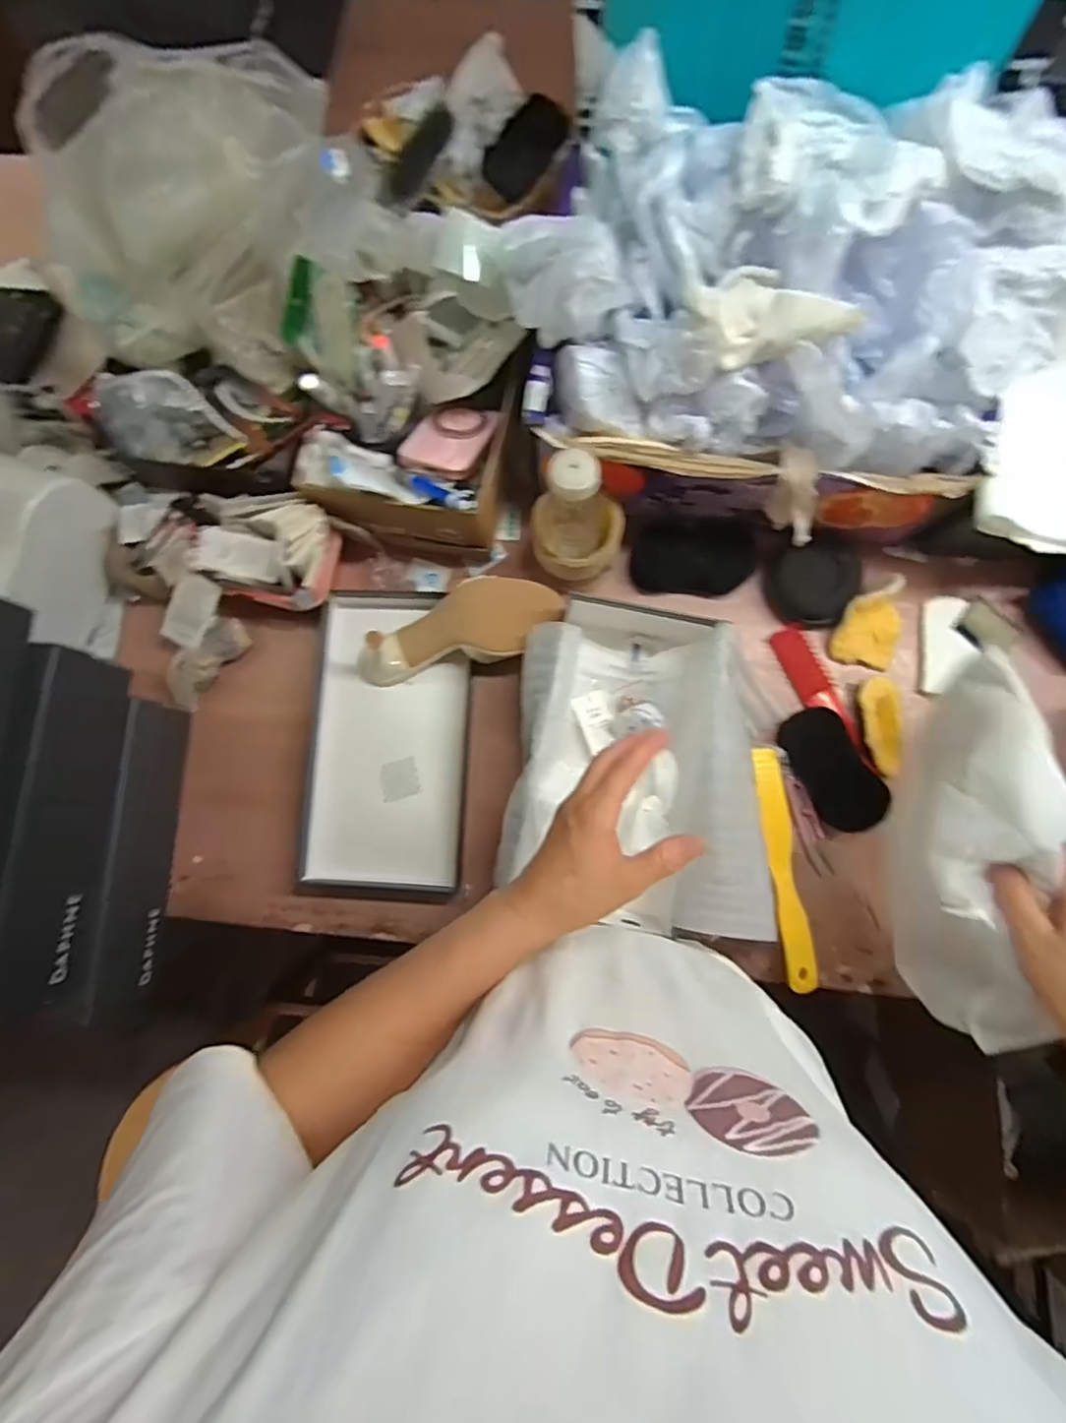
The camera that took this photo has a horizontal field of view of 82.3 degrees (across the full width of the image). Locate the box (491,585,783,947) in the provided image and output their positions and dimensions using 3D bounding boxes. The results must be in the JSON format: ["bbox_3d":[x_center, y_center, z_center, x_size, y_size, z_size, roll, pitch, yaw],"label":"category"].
[{"bbox_3d":[0.103,0.041,0.580,0.232,0.107,0.309,6,83,4],"label":"box"}]

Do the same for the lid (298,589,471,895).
[{"bbox_3d":[-0.151,0.028,0.639,0.164,0.031,0.306,2,82,3],"label":"lid"}]

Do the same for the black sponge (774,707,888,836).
[{"bbox_3d":[0.293,0.056,0.600,0.061,0.037,0.126,-25,69,-1],"label":"black sponge"}]

